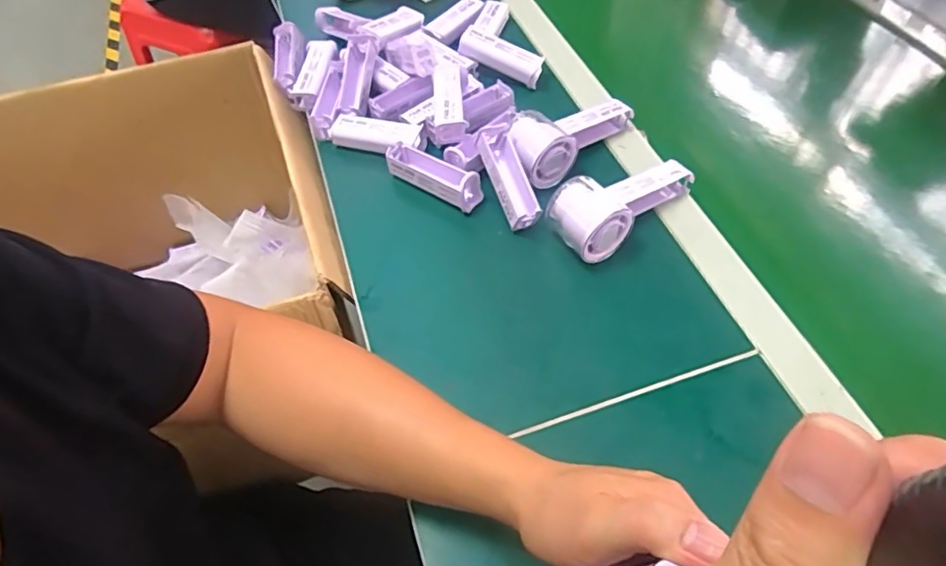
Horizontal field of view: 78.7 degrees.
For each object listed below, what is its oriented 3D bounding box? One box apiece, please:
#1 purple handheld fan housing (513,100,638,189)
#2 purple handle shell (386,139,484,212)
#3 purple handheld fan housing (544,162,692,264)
[{"bbox_3d":[0.102,-0.160,0.605,0.153,0.047,0.071,-29,58,-19],"label":"purple handheld fan housing"},{"bbox_3d":[-0.042,-0.111,0.585,0.108,0.029,0.029,28,59,20],"label":"purple handle shell"},{"bbox_3d":[0.147,-0.076,0.545,0.141,0.056,0.066,-26,57,-17],"label":"purple handheld fan housing"}]

